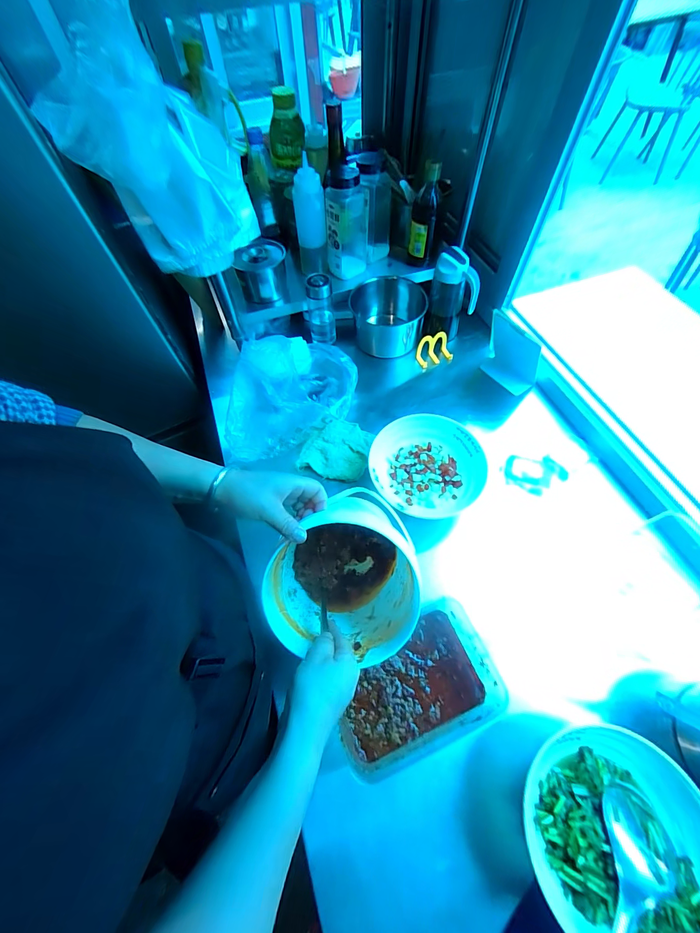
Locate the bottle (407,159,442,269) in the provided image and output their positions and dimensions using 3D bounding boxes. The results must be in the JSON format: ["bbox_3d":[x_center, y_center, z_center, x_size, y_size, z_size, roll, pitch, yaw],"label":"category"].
[{"bbox_3d":[0.162,-0.548,0.773,0.054,0.187,0.054,4,61,6],"label":"bottle"}]

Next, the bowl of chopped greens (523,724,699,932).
[{"bbox_3d":[0.290,0.402,0.377,0.186,0.070,0.181,-2,60,3],"label":"bowl of chopped greens"}]

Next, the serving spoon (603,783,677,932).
[{"bbox_3d":[0.248,0.437,0.321,0.065,0.024,0.260,39,53,22],"label":"serving spoon"}]

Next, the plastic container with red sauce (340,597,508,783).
[{"bbox_3d":[0.082,0.290,0.465,0.211,0.059,0.149,-22,62,-9],"label":"plastic container with red sauce"}]

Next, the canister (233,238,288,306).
[{"bbox_3d":[-0.189,-0.424,0.773,0.103,0.097,0.087,-5,60,1],"label":"canister"}]

